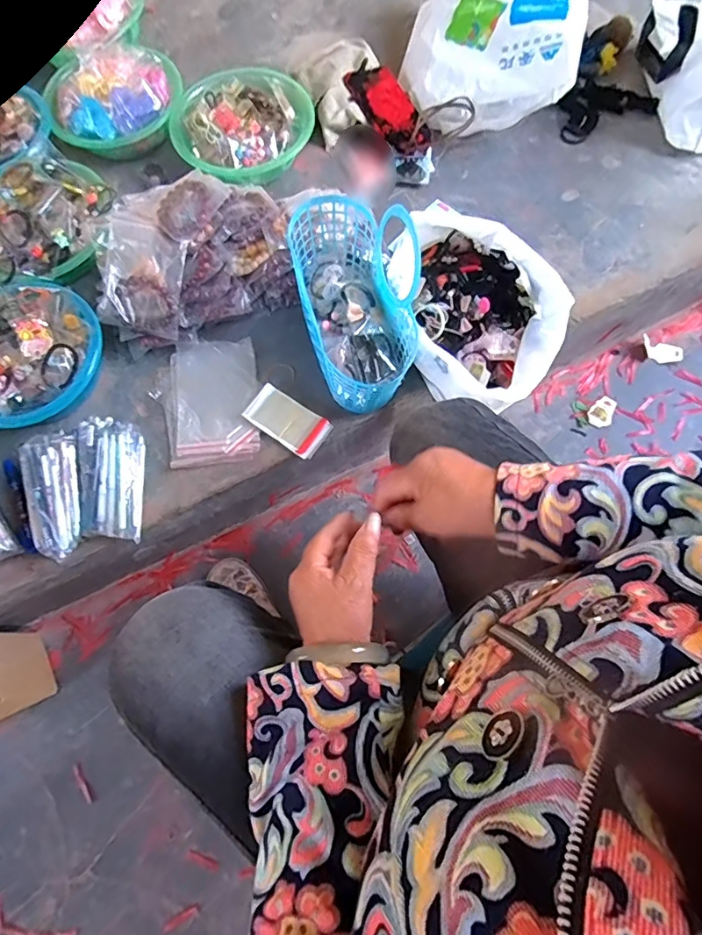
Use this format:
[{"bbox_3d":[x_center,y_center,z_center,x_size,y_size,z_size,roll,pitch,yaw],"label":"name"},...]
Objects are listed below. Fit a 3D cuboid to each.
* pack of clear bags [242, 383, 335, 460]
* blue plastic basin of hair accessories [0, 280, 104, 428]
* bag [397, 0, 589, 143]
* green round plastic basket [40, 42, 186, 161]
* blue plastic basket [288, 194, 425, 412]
[{"bbox_3d":[-0.092,-0.070,0.735,0.123,0.014,0.068,34,76,12],"label":"pack of clear bags"},{"bbox_3d":[-0.471,-0.161,0.729,0.189,0.074,0.213,27,75,10],"label":"blue plastic basin of hair accessories"},{"bbox_3d":[0.242,-0.747,0.868,0.282,0.130,0.329,12,72,6],"label":"bag"},{"bbox_3d":[-0.407,-0.639,0.880,0.230,0.091,0.195,-21,72,-5],"label":"green round plastic basket"},{"bbox_3d":[0.011,-0.230,0.706,0.160,0.144,0.271,-13,72,-2],"label":"blue plastic basket"}]

